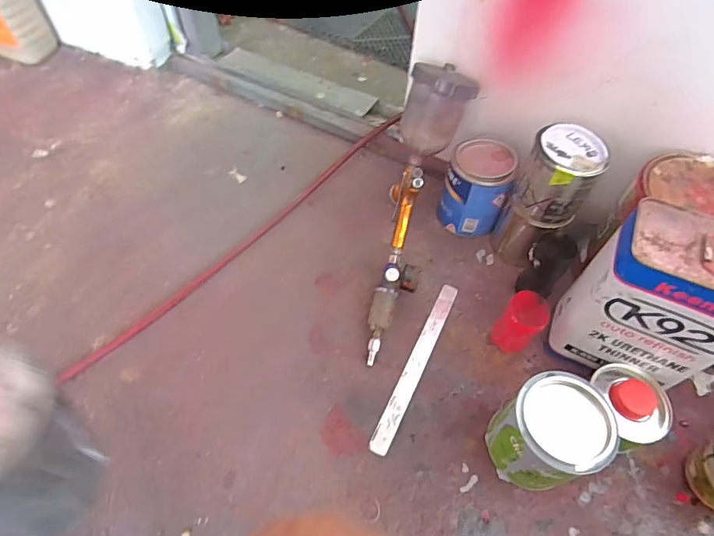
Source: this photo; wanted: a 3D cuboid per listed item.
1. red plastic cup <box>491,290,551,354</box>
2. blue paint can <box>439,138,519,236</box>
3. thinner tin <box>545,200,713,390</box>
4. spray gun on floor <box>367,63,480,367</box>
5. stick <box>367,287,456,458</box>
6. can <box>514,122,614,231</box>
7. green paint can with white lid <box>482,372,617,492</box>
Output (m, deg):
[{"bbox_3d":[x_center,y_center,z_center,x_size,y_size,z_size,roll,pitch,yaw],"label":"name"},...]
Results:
[{"bbox_3d":[0.232,0.086,0.640,0.053,0.100,0.060,37,61,20],"label":"red plastic cup"},{"bbox_3d":[0.199,-0.131,0.760,0.105,0.141,0.093,16,56,8],"label":"blue paint can"},{"bbox_3d":[0.377,0.047,0.561,0.174,0.226,0.116,18,58,10],"label":"thinner tin"},{"bbox_3d":[0.096,-0.079,0.711,0.105,0.177,0.469,11,82,4],"label":"spray gun on floor"},{"bbox_3d":[0.090,0.138,0.657,0.029,0.006,0.284,25,59,11],"label":"stick"},{"bbox_3d":[0.290,-0.129,0.650,0.097,0.119,0.097,1,57,-1],"label":"can"},{"bbox_3d":[0.224,0.201,0.536,0.101,0.139,0.106,2,56,-2],"label":"green paint can with white lid"}]

